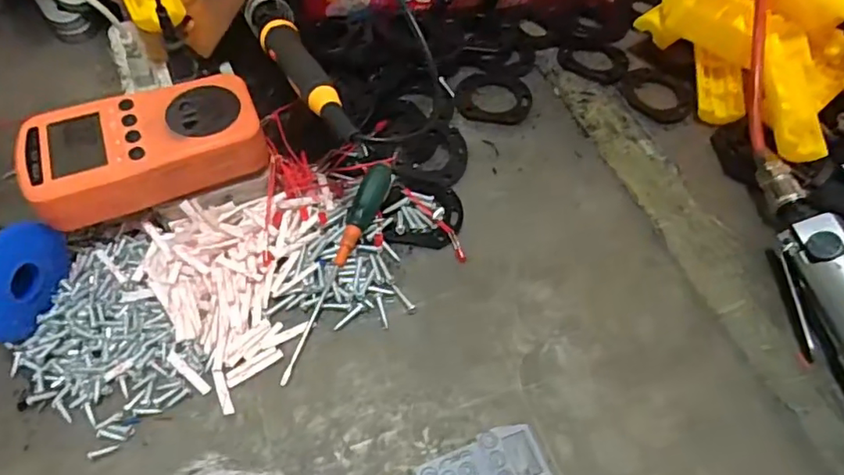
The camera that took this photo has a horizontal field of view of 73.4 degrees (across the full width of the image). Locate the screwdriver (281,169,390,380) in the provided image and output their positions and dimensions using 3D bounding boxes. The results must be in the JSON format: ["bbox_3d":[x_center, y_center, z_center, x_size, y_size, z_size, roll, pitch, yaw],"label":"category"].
[{"bbox_3d":[-0.051,0.015,0.338,0.014,0.023,0.144,19,58,9],"label":"screwdriver"}]

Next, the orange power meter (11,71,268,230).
[{"bbox_3d":[-0.158,-0.053,0.330,0.125,0.035,0.065,-20,60,-16],"label":"orange power meter"}]

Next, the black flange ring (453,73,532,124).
[{"bbox_3d":[0.056,-0.110,0.442,0.058,0.004,0.051,10,57,4],"label":"black flange ring"}]

